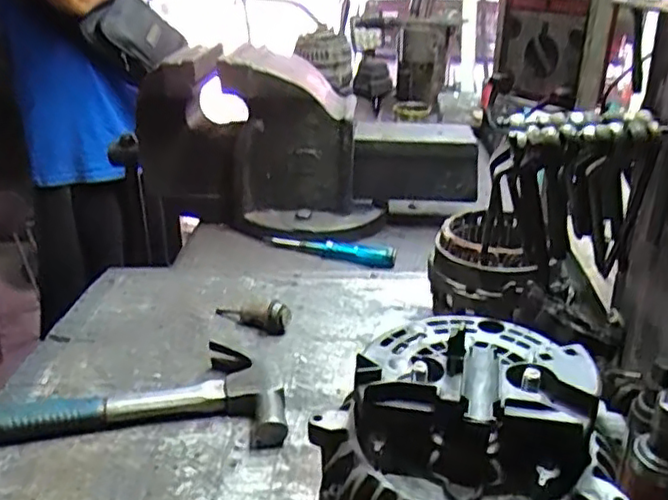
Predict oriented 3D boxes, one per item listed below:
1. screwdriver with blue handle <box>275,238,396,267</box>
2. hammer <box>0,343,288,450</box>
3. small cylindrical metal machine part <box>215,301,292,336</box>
[{"bbox_3d":[-0.002,0.004,0.946,0.181,0.027,0.021,5,27,11],"label":"screwdriver with blue handle"},{"bbox_3d":[-0.210,0.139,0.582,0.328,0.030,0.106,-3,25,-4],"label":"hammer"},{"bbox_3d":[-0.091,0.072,0.725,0.090,0.027,0.023,8,26,18],"label":"small cylindrical metal machine part"}]

